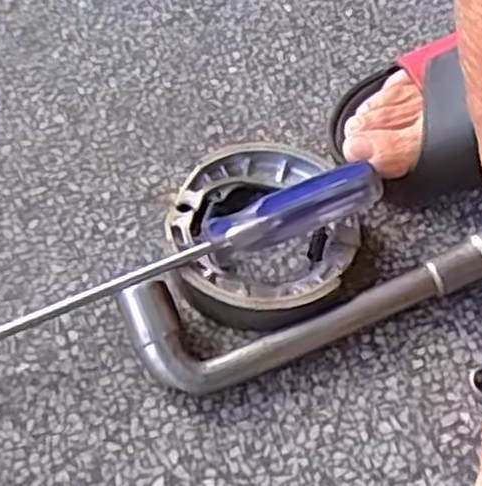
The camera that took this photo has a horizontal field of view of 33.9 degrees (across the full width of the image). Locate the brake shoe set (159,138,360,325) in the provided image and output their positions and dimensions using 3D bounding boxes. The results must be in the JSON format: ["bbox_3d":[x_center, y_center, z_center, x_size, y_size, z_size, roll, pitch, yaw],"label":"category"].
[{"bbox_3d":[0.011,-0.004,0.416,0.096,0.027,0.102,1,57,-1],"label":"brake shoe set"}]

